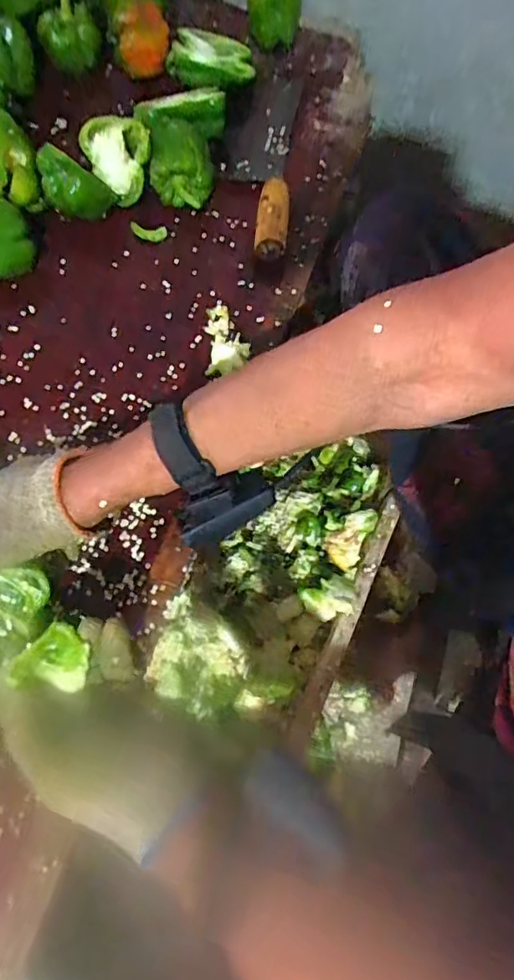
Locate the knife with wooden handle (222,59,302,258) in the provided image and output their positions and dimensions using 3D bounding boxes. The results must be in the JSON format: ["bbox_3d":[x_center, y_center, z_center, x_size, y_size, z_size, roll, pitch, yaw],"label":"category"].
[{"bbox_3d":[0.001,-0.338,0.570,0.075,0.038,0.245,6,70,0],"label":"knife with wooden handle"}]

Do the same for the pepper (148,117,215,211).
[{"bbox_3d":[-0.073,-0.317,0.549,0.060,0.048,0.073,2,70,-1],"label":"pepper"}]

